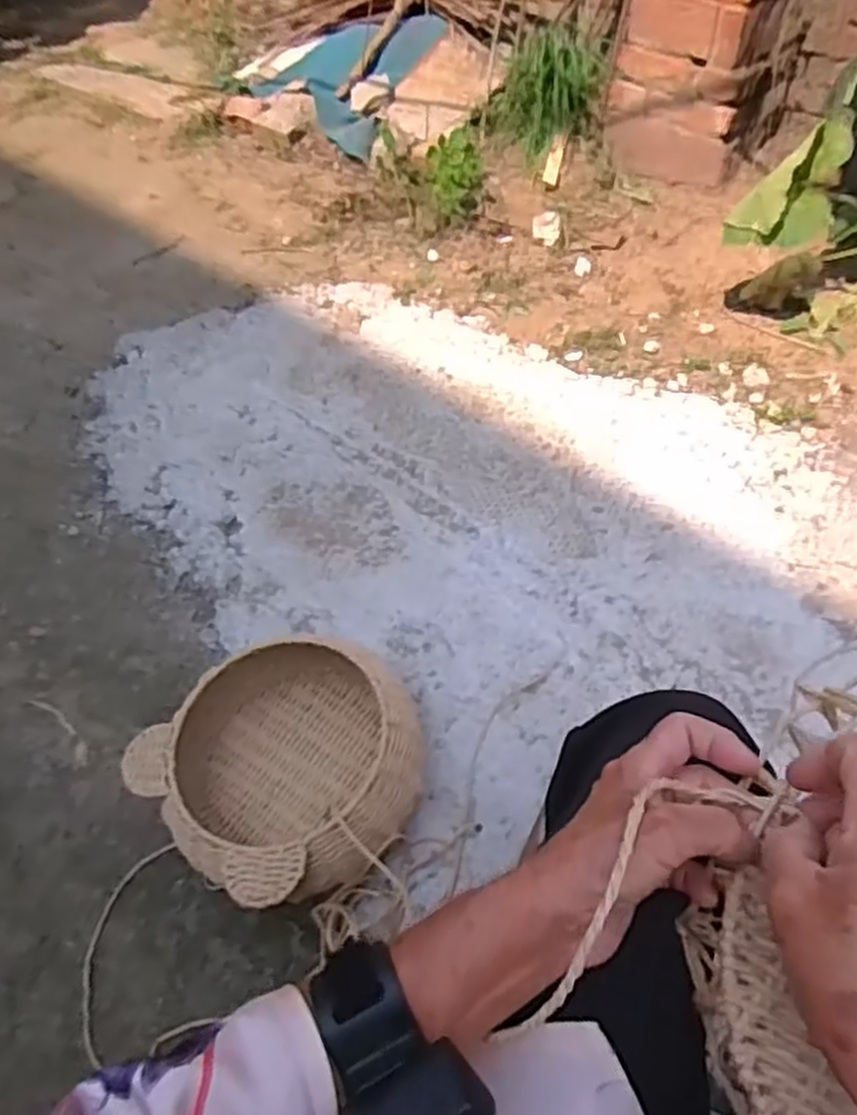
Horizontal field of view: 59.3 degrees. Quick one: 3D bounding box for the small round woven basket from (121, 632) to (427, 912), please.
[{"bbox_3d":[-0.159,0.243,0.874,0.295,0.157,0.274,0,49,0],"label":"small round woven basket"}]

